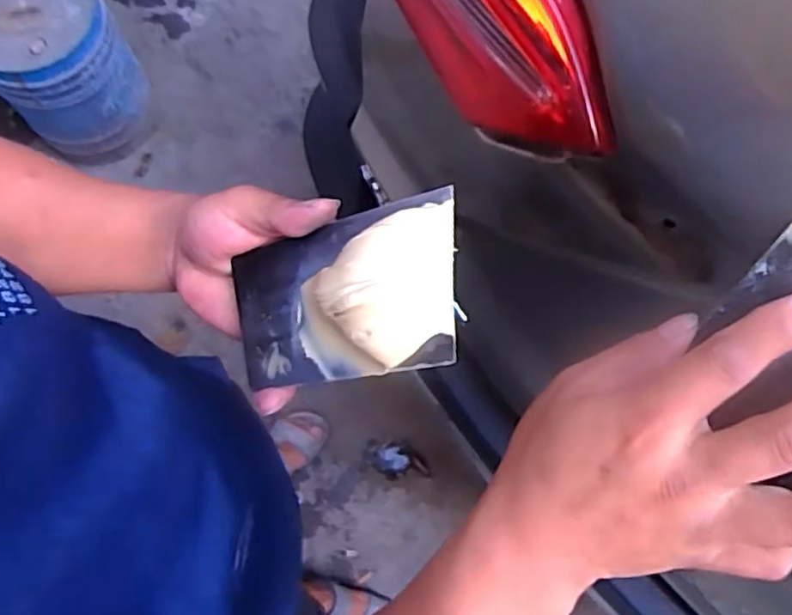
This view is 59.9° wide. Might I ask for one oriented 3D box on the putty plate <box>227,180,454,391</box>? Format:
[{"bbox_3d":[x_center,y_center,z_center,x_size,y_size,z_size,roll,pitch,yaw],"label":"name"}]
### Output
[{"bbox_3d":[-0.033,-0.003,0.319,0.132,0.025,0.072,-12,83,38],"label":"putty plate"}]

